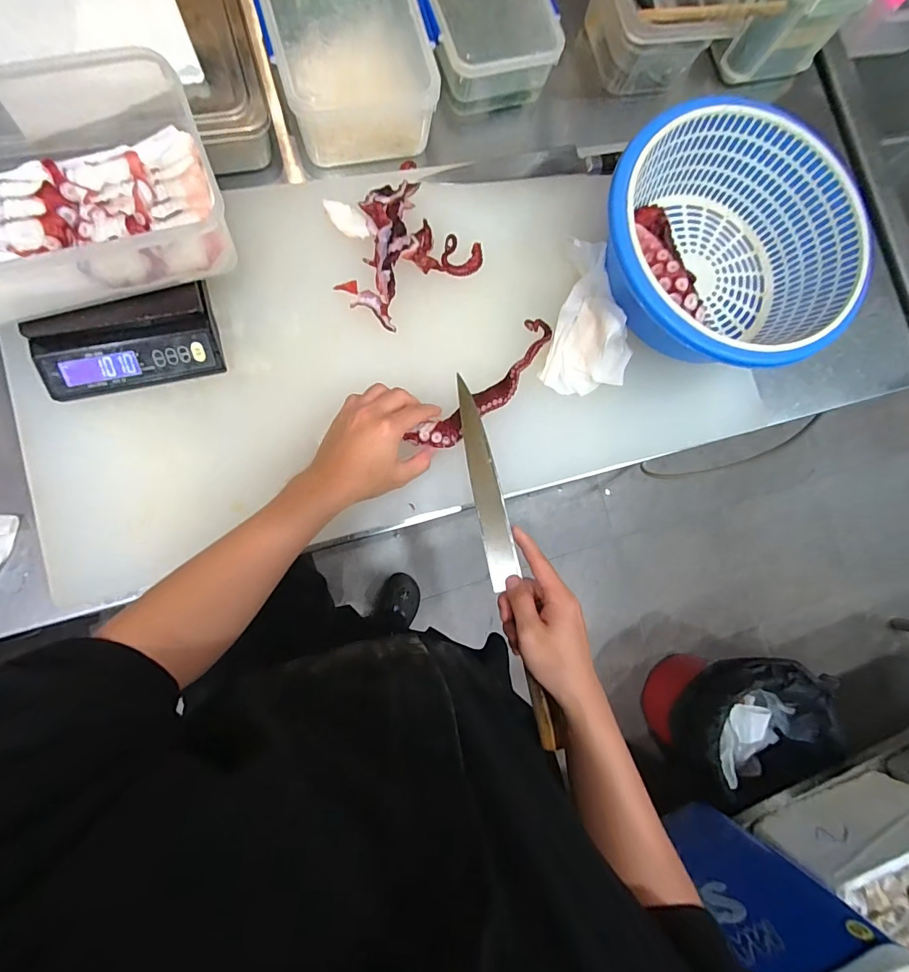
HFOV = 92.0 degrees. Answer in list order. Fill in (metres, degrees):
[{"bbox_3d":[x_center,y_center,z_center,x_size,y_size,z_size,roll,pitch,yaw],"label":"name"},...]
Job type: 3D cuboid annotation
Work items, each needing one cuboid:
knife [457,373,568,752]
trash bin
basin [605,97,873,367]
[{"bbox_3d":[0.048,0.068,0.434,0.029,0.016,0.356,-12,82,-10],"label":"knife"},{"bbox_3d":[0.730,0.613,1.222,0.356,0.369,0.373,1,83,-8],"label":"trash bin"},{"bbox_3d":[0.285,-0.262,0.482,0.265,0.119,0.249,1,83,-8],"label":"basin"}]

